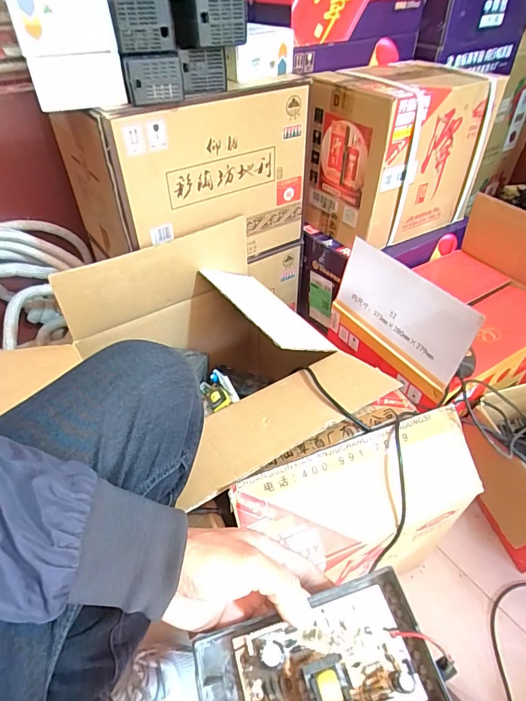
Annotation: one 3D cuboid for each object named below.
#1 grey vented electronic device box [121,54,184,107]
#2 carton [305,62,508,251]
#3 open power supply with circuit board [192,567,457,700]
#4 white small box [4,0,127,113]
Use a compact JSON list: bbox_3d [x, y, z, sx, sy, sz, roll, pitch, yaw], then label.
[{"bbox_3d":[-0.157,-0.387,0.603,0.080,0.061,0.038,-18,67,-18],"label":"grey vented electronic device box"},{"bbox_3d":[0.274,-0.417,0.894,0.321,0.284,0.224,-25,49,-24],"label":"carton"},{"bbox_3d":[0.042,0.238,0.309,0.171,0.047,0.095,-12,45,-12],"label":"open power supply with circuit board"},{"bbox_3d":[-0.258,-0.398,0.563,0.119,0.132,0.061,-15,46,-15],"label":"white small box"}]

